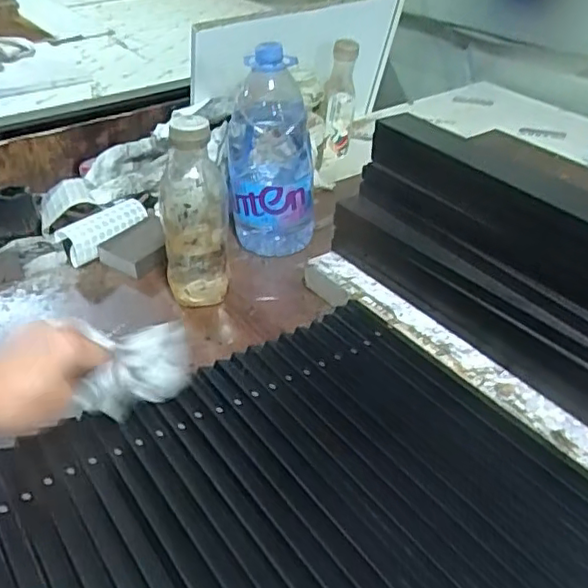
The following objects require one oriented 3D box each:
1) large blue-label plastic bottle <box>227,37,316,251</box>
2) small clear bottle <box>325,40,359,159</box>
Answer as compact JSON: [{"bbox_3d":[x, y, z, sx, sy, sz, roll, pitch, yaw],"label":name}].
[{"bbox_3d":[-0.029,-0.168,0.751,0.103,0.232,0.086,-4,36,-3],"label":"large blue-label plastic bottle"},{"bbox_3d":[0.074,-0.312,1.003,0.059,0.187,0.045,2,36,5],"label":"small clear bottle"}]

